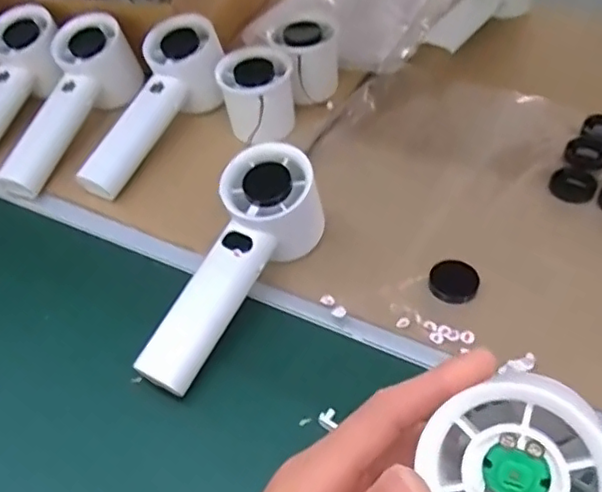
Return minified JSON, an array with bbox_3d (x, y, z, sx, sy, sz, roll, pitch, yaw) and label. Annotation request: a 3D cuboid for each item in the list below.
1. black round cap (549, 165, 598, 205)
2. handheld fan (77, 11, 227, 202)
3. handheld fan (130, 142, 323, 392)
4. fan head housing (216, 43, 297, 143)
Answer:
[{"bbox_3d":[0.191,-0.044,0.432,0.030,0.004,0.034,26,56,23],"label":"black round cap"},{"bbox_3d":[-0.114,-0.103,0.478,0.060,0.048,0.160,25,74,23],"label":"handheld fan"},{"bbox_3d":[-0.041,0.014,0.378,0.058,0.048,0.161,25,75,23],"label":"handheld fan"},{"bbox_3d":[-0.031,-0.111,0.465,0.053,0.051,0.062,-8,50,-3],"label":"fan head housing"}]

